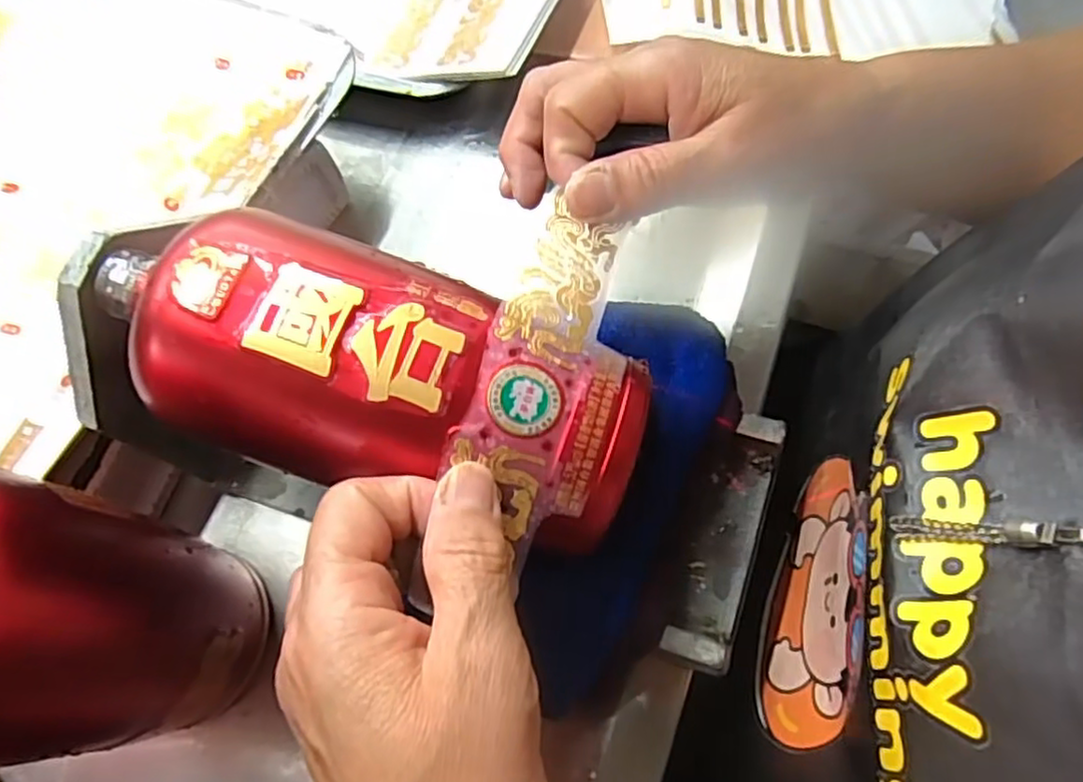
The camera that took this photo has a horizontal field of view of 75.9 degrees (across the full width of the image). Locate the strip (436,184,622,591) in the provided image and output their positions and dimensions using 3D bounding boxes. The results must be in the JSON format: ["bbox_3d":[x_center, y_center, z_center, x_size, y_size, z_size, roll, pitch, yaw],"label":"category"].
[{"bbox_3d":[0.002,-0.011,0.224,0.045,0.019,0.113,8,68,6],"label":"strip"}]

